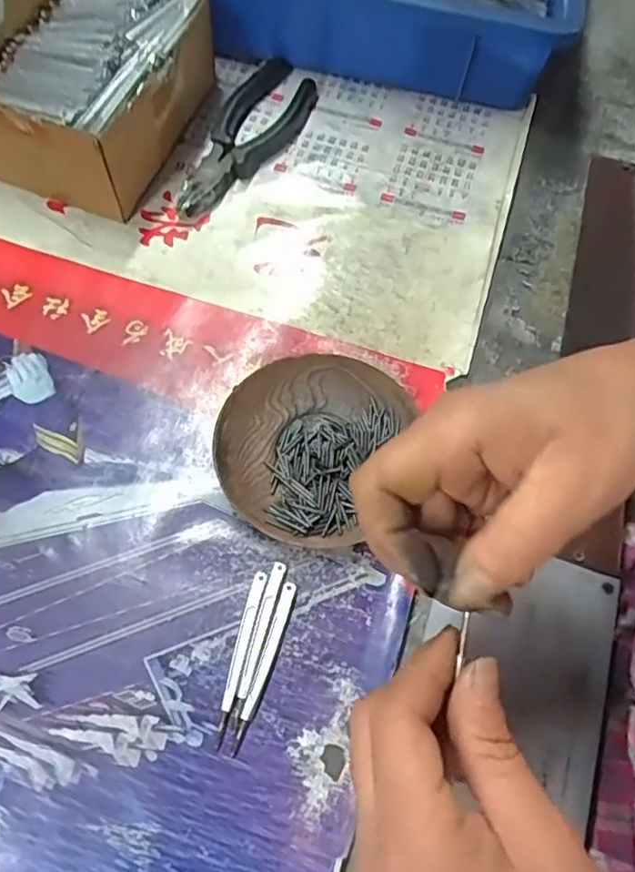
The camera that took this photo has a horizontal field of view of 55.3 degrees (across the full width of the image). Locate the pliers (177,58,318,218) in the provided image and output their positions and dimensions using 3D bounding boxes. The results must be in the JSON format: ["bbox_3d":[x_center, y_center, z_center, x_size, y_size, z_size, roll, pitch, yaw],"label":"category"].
[{"bbox_3d":[-0.054,-0.222,0.449,0.057,0.018,0.167,27,67,9],"label":"pliers"}]

